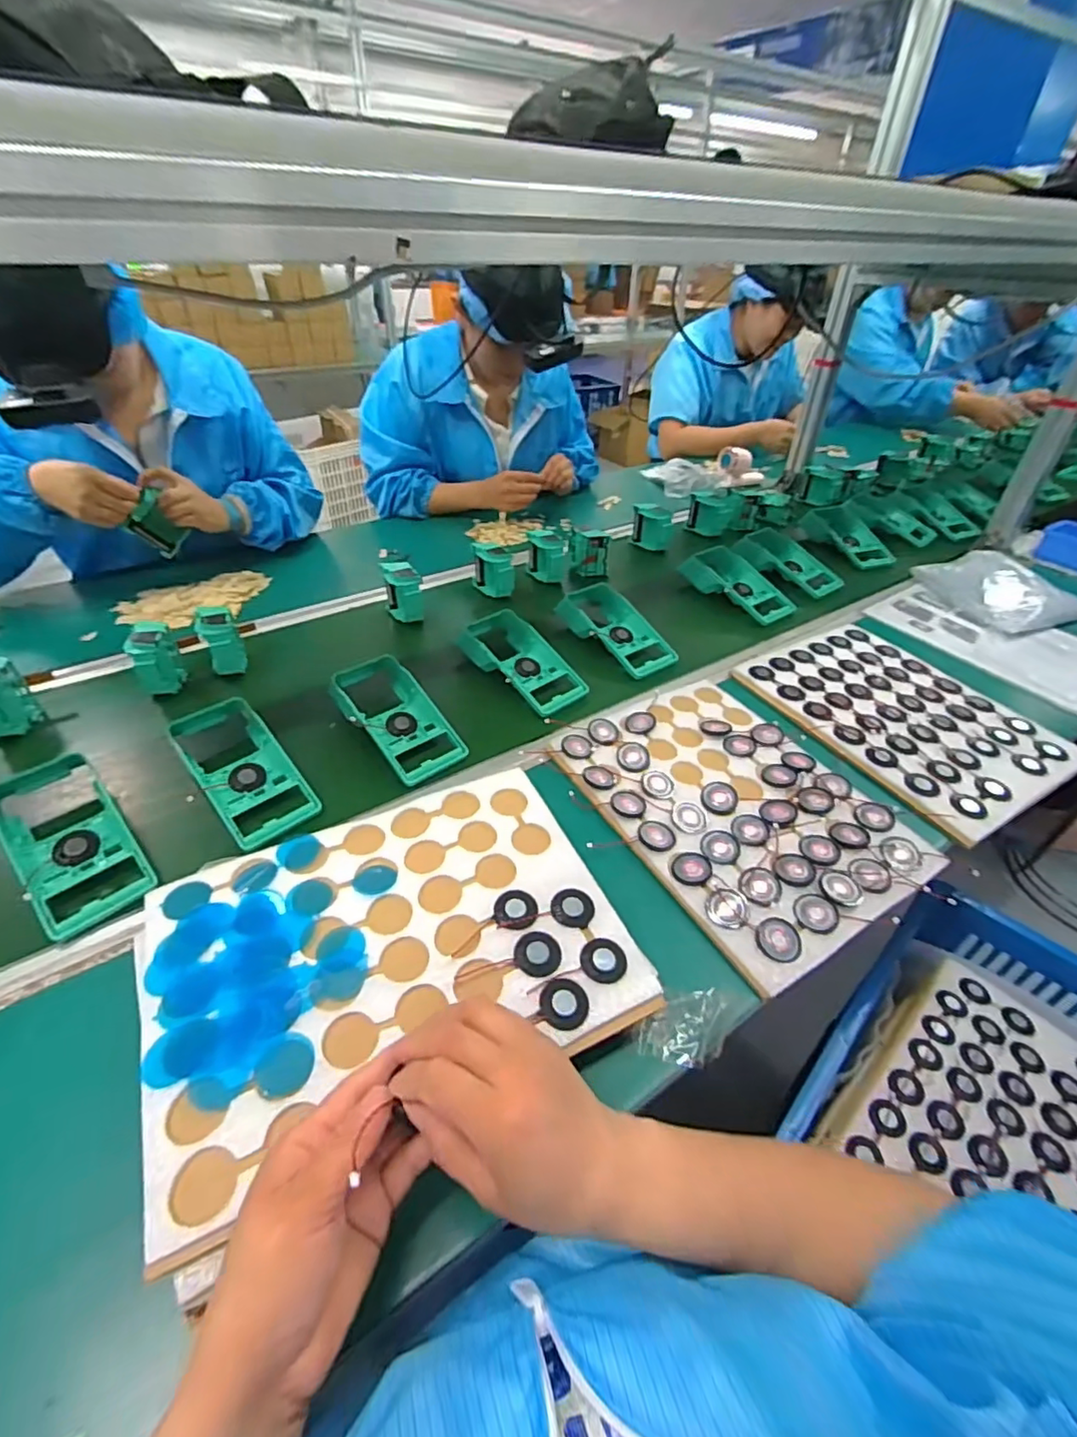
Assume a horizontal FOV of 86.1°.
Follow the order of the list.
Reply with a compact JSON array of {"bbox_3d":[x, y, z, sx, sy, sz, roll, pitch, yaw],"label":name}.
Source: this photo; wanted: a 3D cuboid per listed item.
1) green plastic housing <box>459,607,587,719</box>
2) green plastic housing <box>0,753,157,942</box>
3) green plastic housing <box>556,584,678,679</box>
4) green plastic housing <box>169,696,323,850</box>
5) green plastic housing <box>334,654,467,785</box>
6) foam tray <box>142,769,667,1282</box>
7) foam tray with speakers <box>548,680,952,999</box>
[{"bbox_3d":[-0.023,-0.063,0.759,0.091,0.075,0.179,-28,49,-30],"label":"green plastic housing"},{"bbox_3d":[-0.420,0.108,0.517,0.181,0.034,0.085,33,49,31],"label":"green plastic housing"},{"bbox_3d":[0.109,-0.131,0.824,0.094,0.042,0.190,-26,47,-28],"label":"green plastic housing"},{"bbox_3d":[-0.301,0.049,0.588,0.083,0.040,0.190,-30,50,-31],"label":"green plastic housing"},{"bbox_3d":[-0.164,-0.002,0.653,0.092,0.042,0.179,-27,48,-29],"label":"green plastic housing"},{"bbox_3d":[-0.104,0.172,0.437,0.326,0.043,0.242,-17,47,-20],"label":"foam tray"},{"bbox_3d":[0.196,0.075,0.581,0.248,0.017,0.319,-21,48,-24],"label":"foam tray with speakers"}]

